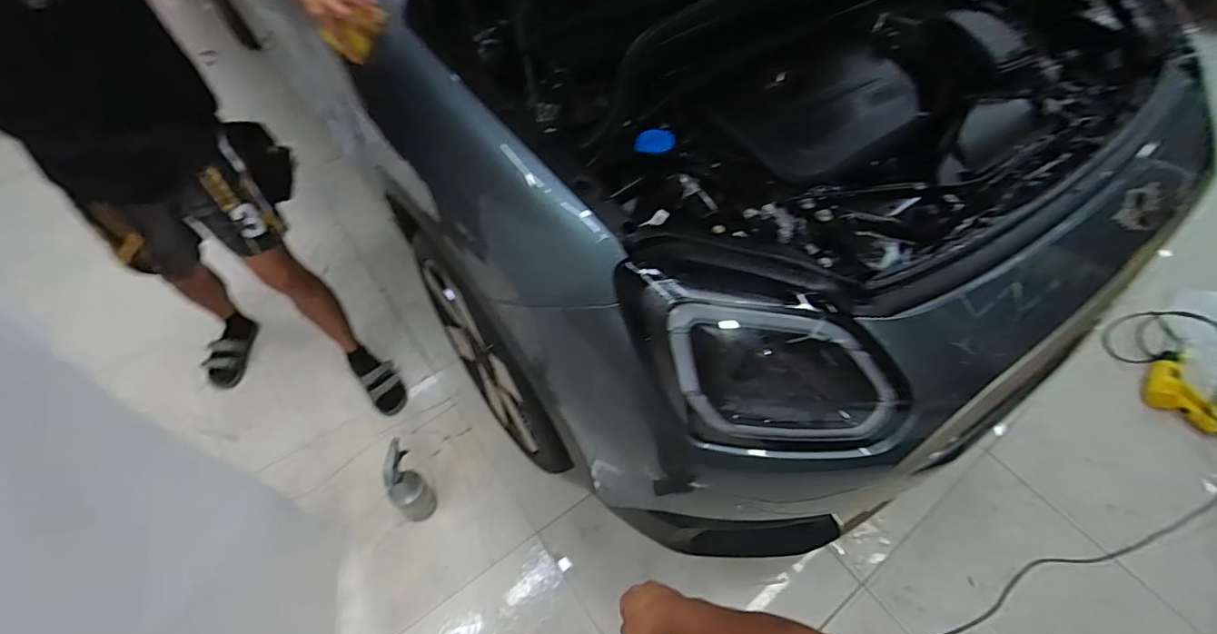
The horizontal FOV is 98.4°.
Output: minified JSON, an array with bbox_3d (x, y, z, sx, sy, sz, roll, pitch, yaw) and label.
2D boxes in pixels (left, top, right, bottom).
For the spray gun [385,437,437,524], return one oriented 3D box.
[{"bbox_3d":[-0.504,0.422,1.308,0.090,0.280,0.107,-29,61,-22],"label":"spray gun"}]

